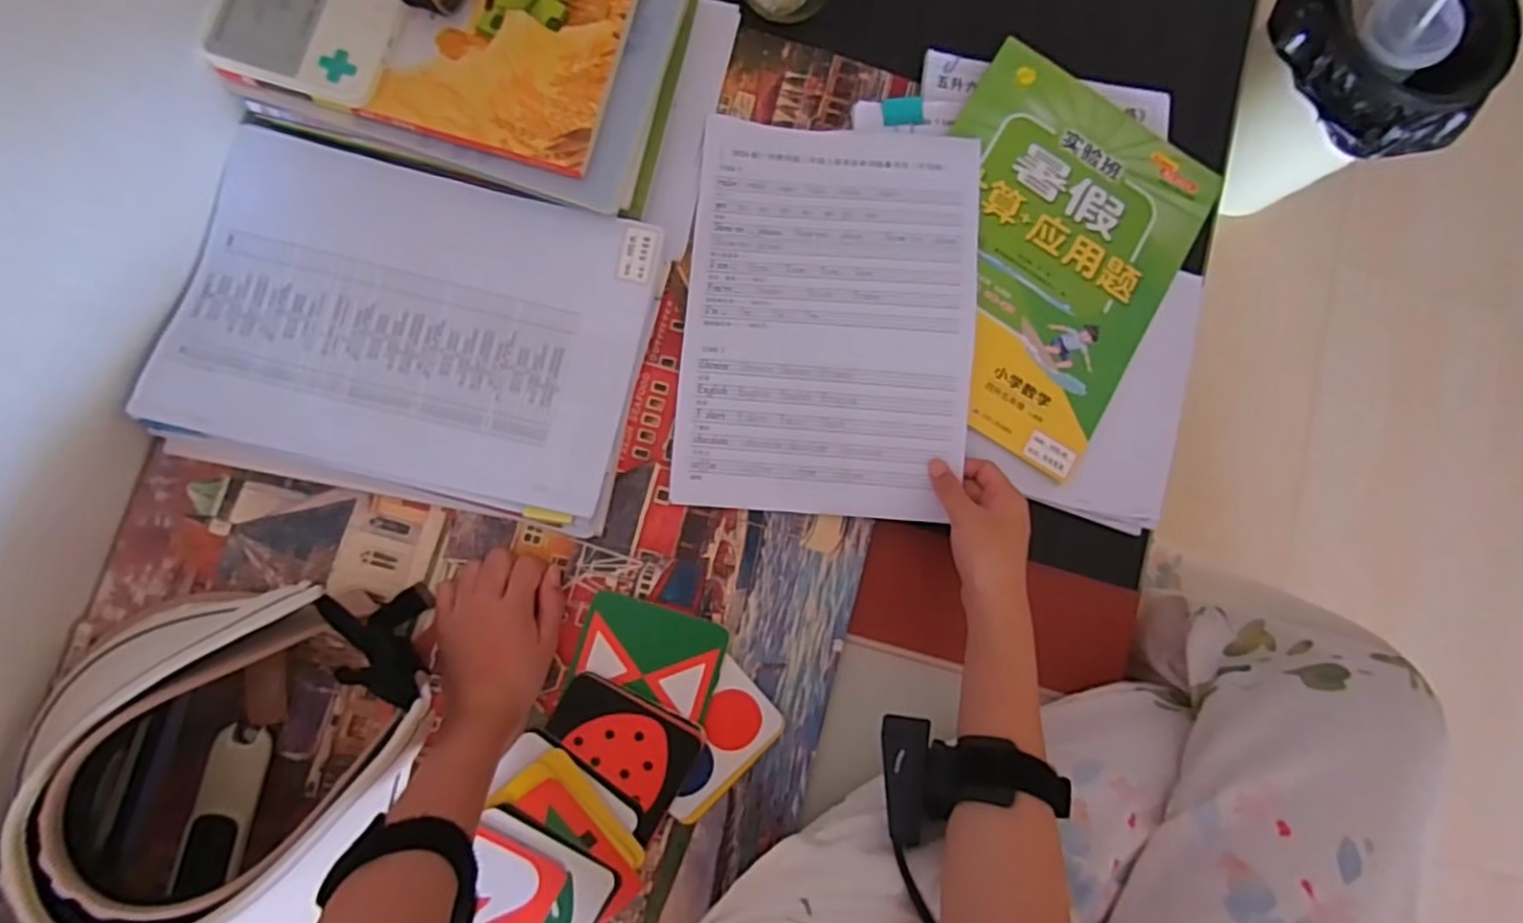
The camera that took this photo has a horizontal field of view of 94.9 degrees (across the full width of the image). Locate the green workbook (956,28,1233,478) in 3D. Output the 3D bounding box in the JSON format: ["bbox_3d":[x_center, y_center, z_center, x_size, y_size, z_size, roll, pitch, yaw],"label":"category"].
[{"bbox_3d":[0.215,-0.159,0.544,0.201,0.013,0.293,30,82,-2],"label":"green workbook"}]

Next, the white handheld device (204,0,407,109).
[{"bbox_3d":[-0.288,-0.285,0.448,0.100,0.014,0.097,19,83,-4],"label":"white handheld device"}]

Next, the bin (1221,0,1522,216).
[{"bbox_3d":[0.692,-0.457,0.872,0.232,0.317,0.232,-33,88,-8],"label":"bin"}]

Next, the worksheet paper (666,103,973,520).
[{"bbox_3d":[0.050,-0.109,0.516,0.206,0.022,0.291,5,84,3],"label":"worksheet paper"}]

